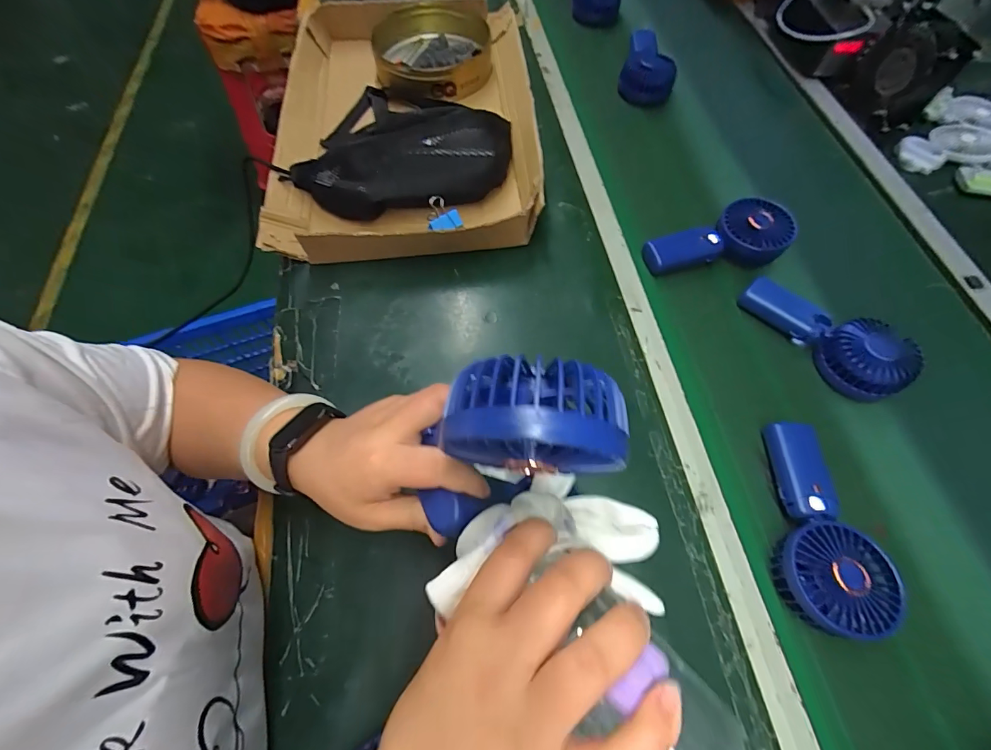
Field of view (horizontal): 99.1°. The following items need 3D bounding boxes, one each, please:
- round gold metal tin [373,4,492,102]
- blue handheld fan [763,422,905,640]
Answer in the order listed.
[{"bbox_3d":[-0.097,-0.512,0.665,0.184,0.049,0.184,1,64,-1],"label":"round gold metal tin"},{"bbox_3d":[0.298,0.133,0.383,0.084,0.042,0.178,10,64,3],"label":"blue handheld fan"}]

